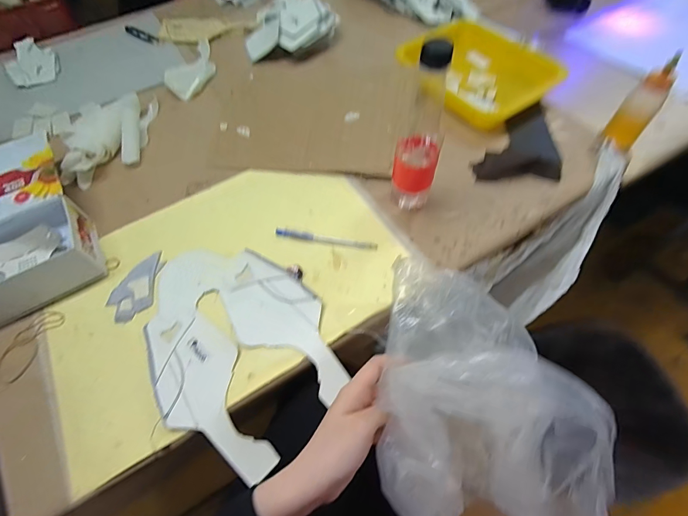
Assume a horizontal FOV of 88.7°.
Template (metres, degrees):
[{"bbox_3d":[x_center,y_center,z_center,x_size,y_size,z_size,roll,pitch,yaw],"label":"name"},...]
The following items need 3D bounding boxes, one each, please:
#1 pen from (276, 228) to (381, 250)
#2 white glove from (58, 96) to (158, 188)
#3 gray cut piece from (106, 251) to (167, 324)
[{"bbox_3d":[-0.025,-0.027,0.487,0.140,0.008,0.010,7,61,7],"label":"pen"},{"bbox_3d":[-0.403,-0.212,0.598,0.133,0.041,0.200,-8,60,-1],"label":"white glove"},{"bbox_3d":[-0.269,0.039,0.466,0.058,0.009,0.091,40,69,13],"label":"gray cut piece"}]

